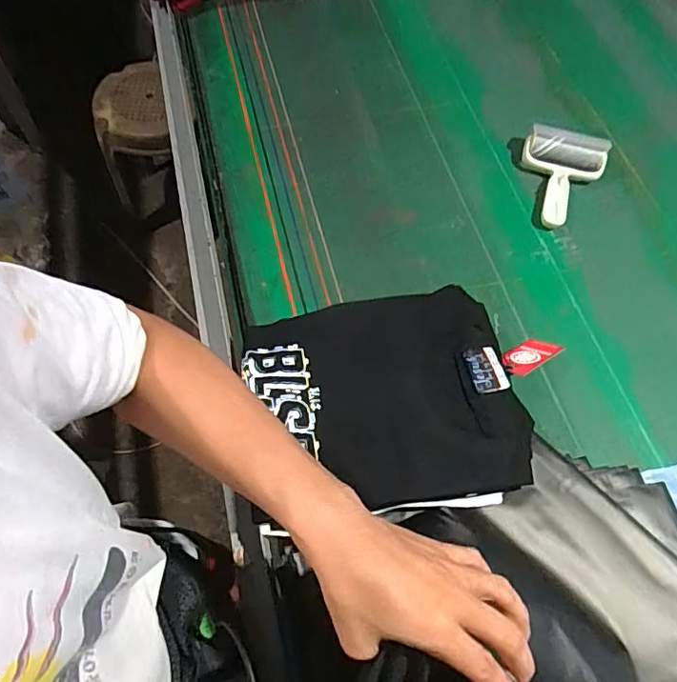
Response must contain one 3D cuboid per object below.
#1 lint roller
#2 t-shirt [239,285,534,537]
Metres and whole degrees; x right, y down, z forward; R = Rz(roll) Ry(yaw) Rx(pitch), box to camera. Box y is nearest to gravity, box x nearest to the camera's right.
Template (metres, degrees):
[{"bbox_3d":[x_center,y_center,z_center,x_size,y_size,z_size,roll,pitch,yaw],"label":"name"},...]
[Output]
[{"bbox_3d":[0.316,-0.240,0.791,0.115,0.058,0.147,23,64,12],"label":"lint roller"},{"bbox_3d":[0.047,0.059,0.581,0.269,0.046,0.245,-12,62,-7],"label":"t-shirt"}]

